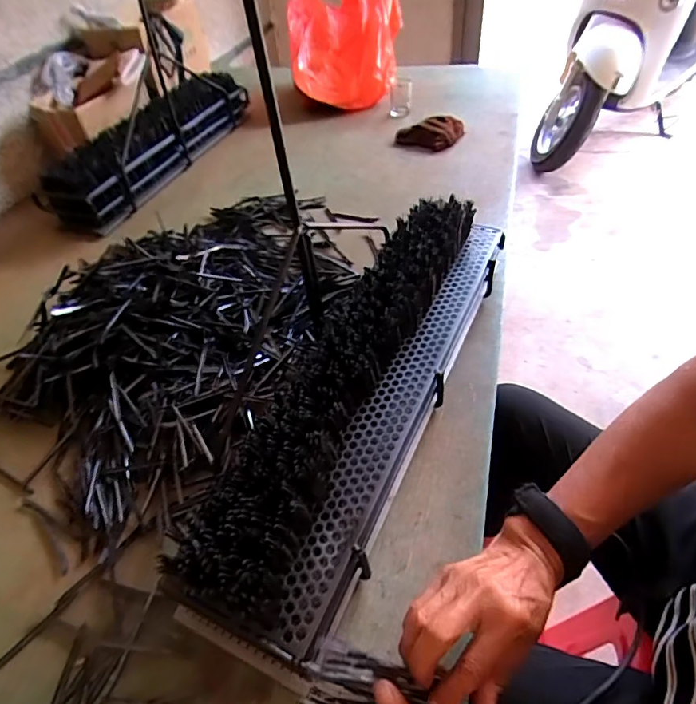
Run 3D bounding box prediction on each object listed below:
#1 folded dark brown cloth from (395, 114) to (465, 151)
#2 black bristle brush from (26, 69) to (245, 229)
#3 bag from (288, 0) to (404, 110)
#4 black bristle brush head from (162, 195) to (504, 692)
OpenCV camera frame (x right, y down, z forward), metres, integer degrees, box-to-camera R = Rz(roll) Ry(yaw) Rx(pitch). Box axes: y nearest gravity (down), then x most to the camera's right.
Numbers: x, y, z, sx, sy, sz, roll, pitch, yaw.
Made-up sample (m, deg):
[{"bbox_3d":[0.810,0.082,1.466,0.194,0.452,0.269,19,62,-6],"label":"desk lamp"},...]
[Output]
[{"bbox_3d":[0.184,-0.485,1.068,0.153,0.046,0.086,0,46,7],"label":"folded dark brown cloth"},{"bbox_3d":[-0.440,-0.452,1.047,0.145,0.123,0.498,15,50,20],"label":"black bristle brush"},{"bbox_3d":[-0.010,-0.802,1.235,0.280,0.277,0.251,-6,46,1],"label":"bag"},{"bbox_3d":[0.041,0.025,0.549,0.150,0.119,0.599,17,50,21],"label":"black bristle brush head"}]

